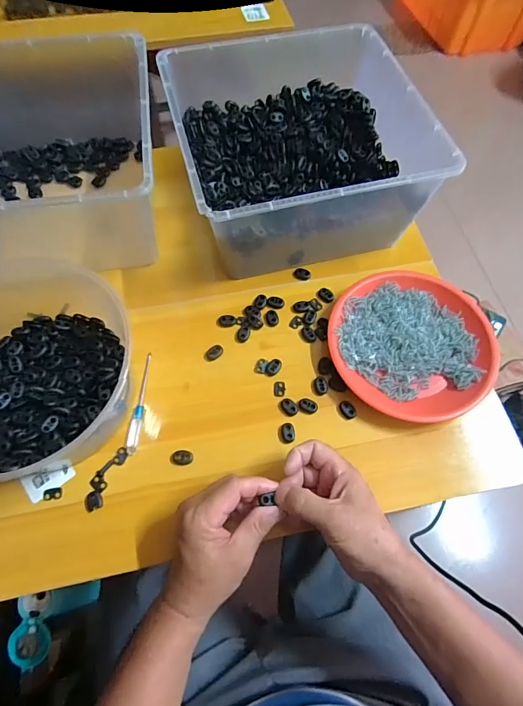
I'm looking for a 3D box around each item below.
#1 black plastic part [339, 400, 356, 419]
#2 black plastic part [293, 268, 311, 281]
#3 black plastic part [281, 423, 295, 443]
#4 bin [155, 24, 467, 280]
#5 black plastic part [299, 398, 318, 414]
[{"bbox_3d":[0.099,0.065,0.467,0.016,0.004,0.022,-34,69,-16],"label":"black plastic part"},{"bbox_3d":[0.055,-0.106,0.548,0.023,0.008,0.016,6,64,2],"label":"black plastic part"},{"bbox_3d":[0.030,0.089,0.455,0.014,0.004,0.022,-6,64,-4],"label":"black plastic part"},{"bbox_3d":[0.044,-0.265,0.549,0.296,0.140,0.298,-13,65,-7],"label":"bin"},{"bbox_3d":[0.054,0.061,0.468,0.022,0.004,0.015,24,66,10],"label":"black plastic part"}]

